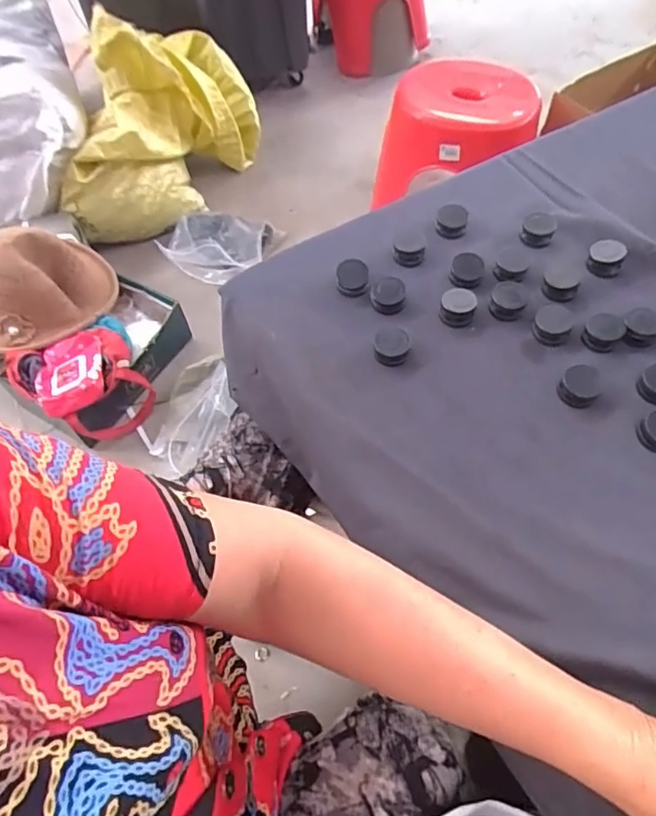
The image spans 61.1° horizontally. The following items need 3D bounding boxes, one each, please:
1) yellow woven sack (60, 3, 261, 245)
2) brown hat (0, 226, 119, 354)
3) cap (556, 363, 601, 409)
[{"bbox_3d":[-0.361,-0.644,1.237,0.295,0.331,0.511,9,61,7],"label":"yellow woven sack"},{"bbox_3d":[-0.550,-0.224,1.030,0.282,0.177,0.211,-32,64,-16],"label":"brown hat"},{"bbox_3d":[0.217,-0.018,0.477,0.033,0.022,0.030,-1,60,1],"label":"cap"}]

